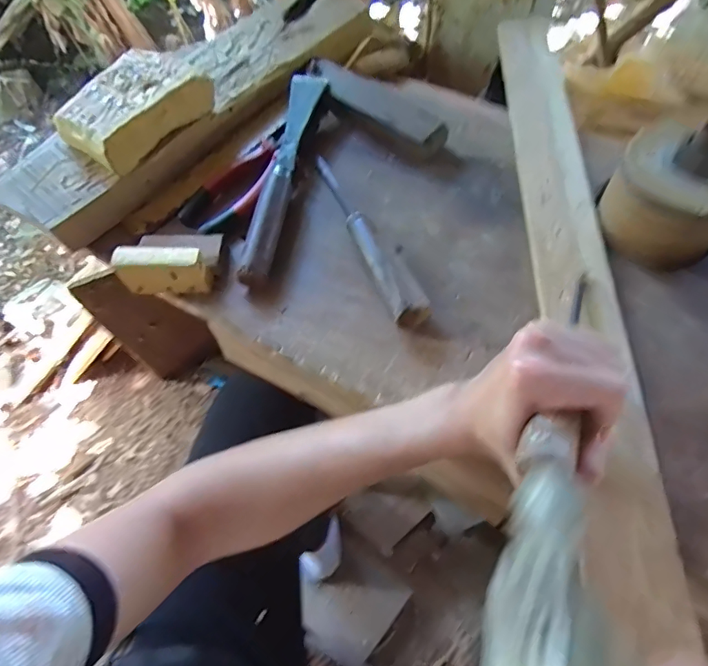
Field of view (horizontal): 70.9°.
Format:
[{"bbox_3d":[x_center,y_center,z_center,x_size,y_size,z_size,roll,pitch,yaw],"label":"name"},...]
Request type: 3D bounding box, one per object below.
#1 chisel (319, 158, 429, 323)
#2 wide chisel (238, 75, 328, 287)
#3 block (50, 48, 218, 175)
[{"bbox_3d":[0.013,-0.099,0.470,0.035,0.024,0.218,-21,64,-7],"label":"chisel"},{"bbox_3d":[-0.073,-0.166,0.512,0.031,0.027,0.261,8,64,7],"label":"wide chisel"},{"bbox_3d":[-0.228,-0.234,0.511,0.100,0.037,0.139,36,70,19],"label":"block"}]

